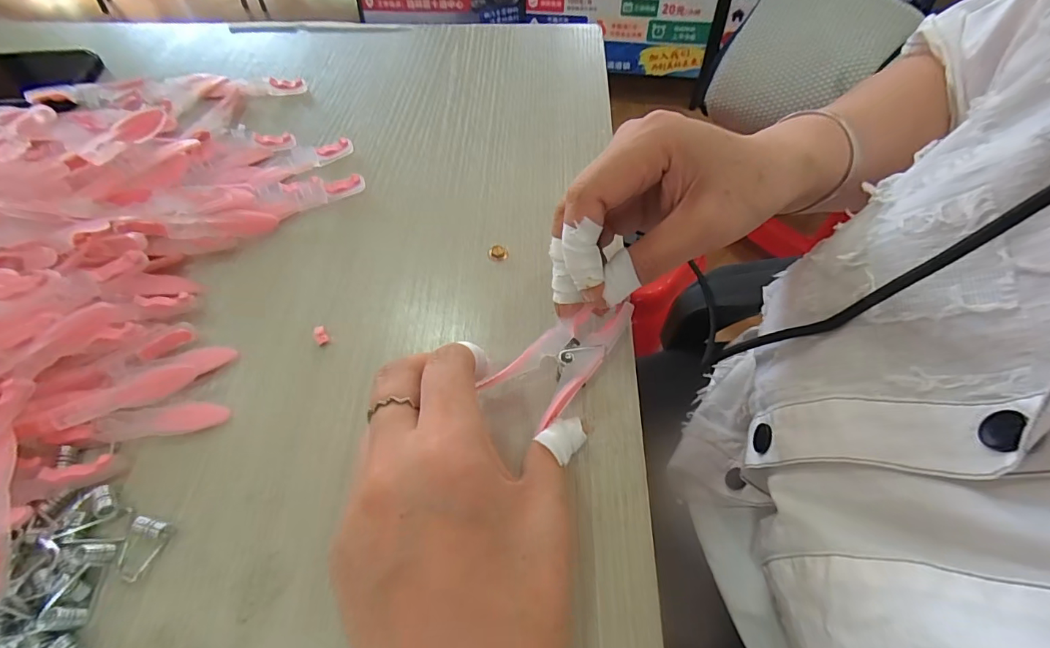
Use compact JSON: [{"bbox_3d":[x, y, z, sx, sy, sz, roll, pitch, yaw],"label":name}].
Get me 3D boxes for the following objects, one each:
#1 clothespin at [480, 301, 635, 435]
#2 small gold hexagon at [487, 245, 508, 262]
[{"bbox_3d":[0.017,0.012,0.219,0.071,0.014,0.041,-40,66,-22],"label":"clothespin"},{"bbox_3d":[-0.016,-0.042,0.279,0.012,0.005,0.010,11,58,6],"label":"small gold hexagon"}]

